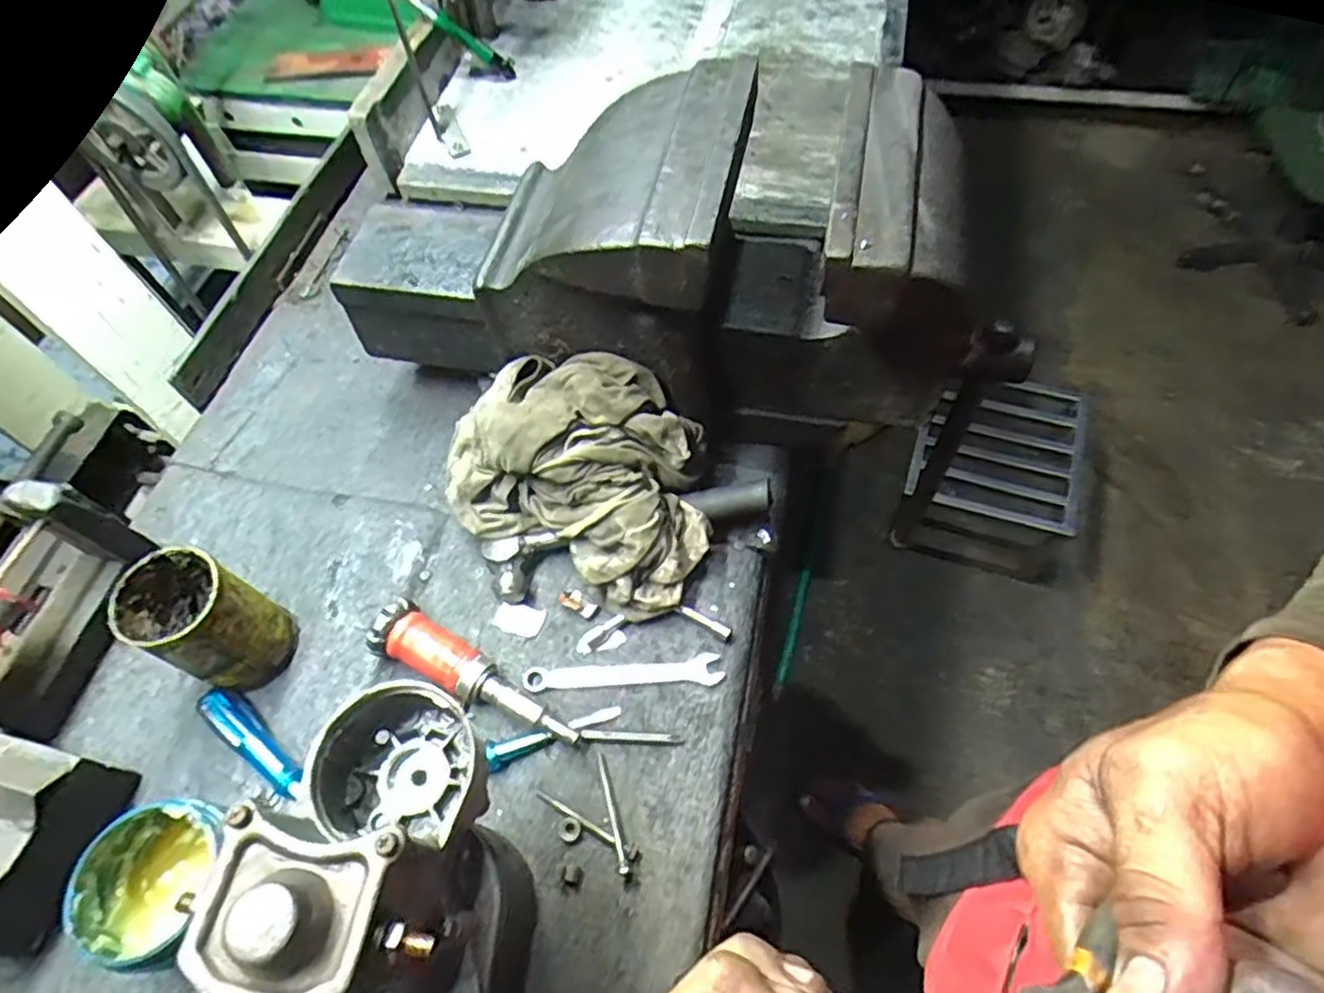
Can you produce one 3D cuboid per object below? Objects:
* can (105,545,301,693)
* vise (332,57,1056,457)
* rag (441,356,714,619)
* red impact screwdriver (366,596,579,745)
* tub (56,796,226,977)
[{"bbox_3d":[-0.342,0.096,0.540,0.077,0.109,0.069,20,63,14],"label":"can"},{"bbox_3d":[0.008,-0.179,0.579,0.547,0.250,0.198,18,63,13],"label":"vise"},{"bbox_3d":[-0.065,-0.026,0.579,0.226,0.108,0.152,24,64,16],"label":"rag"},{"bbox_3d":[-0.146,0.140,0.548,0.176,0.036,0.043,26,65,17],"label":"red impact screwdriver"},{"bbox_3d":[-0.307,0.250,0.456,0.080,0.096,0.089,1,60,4],"label":"tub"}]

